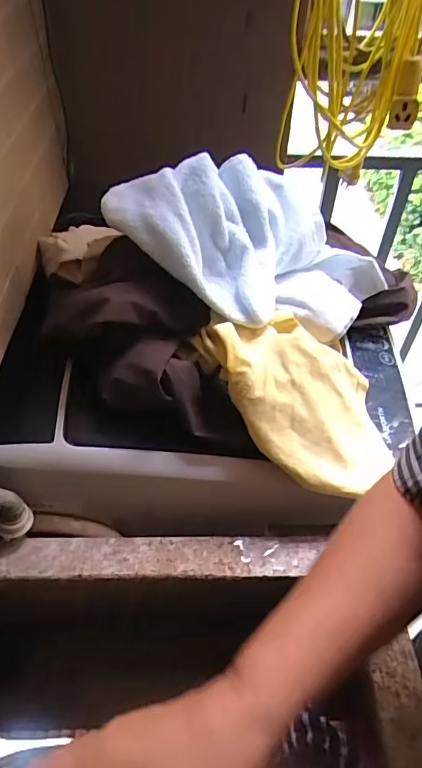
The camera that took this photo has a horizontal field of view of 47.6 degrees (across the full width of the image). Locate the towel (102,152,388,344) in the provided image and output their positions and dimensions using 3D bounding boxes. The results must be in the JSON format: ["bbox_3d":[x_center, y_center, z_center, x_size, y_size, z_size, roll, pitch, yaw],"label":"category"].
[{"bbox_3d":[0.069,-0.149,0.539,0.322,0.159,0.168,-15,50,-16],"label":"towel"}]

